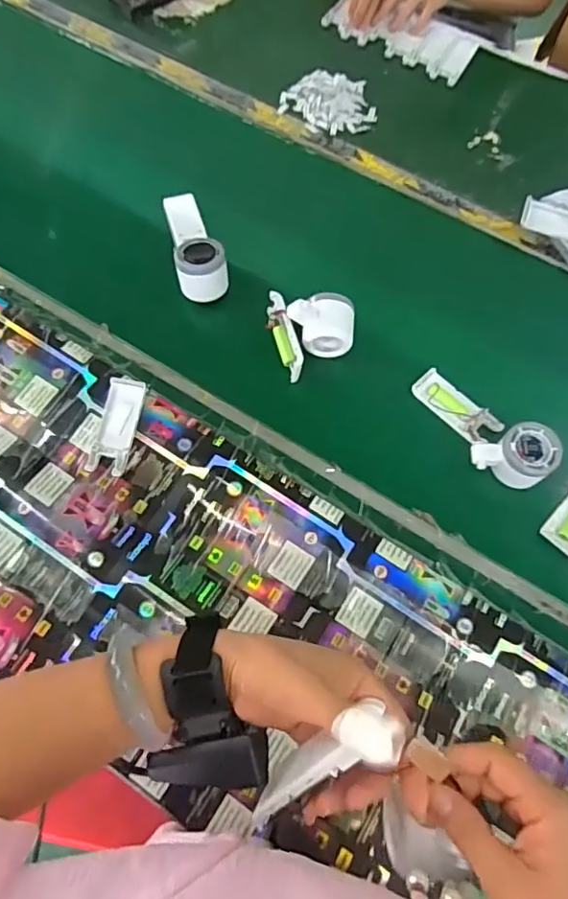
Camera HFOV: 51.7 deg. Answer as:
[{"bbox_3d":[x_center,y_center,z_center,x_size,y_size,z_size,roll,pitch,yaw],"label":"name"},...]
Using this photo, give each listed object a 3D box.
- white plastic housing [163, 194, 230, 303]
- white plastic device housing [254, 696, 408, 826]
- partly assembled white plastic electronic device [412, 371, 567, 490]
[{"bbox_3d":[-0.109,-0.259,0.719,0.059,0.044,0.154,-11,68,-7],"label":"white plastic housing"},{"bbox_3d":[0.019,0.174,0.319,0.028,0.123,0.019,50,37,16],"label":"white plastic device housing"},{"bbox_3d":[0.215,-0.023,0.650,0.069,0.047,0.169,-39,61,-16],"label":"partly assembled white plastic electronic device"}]

